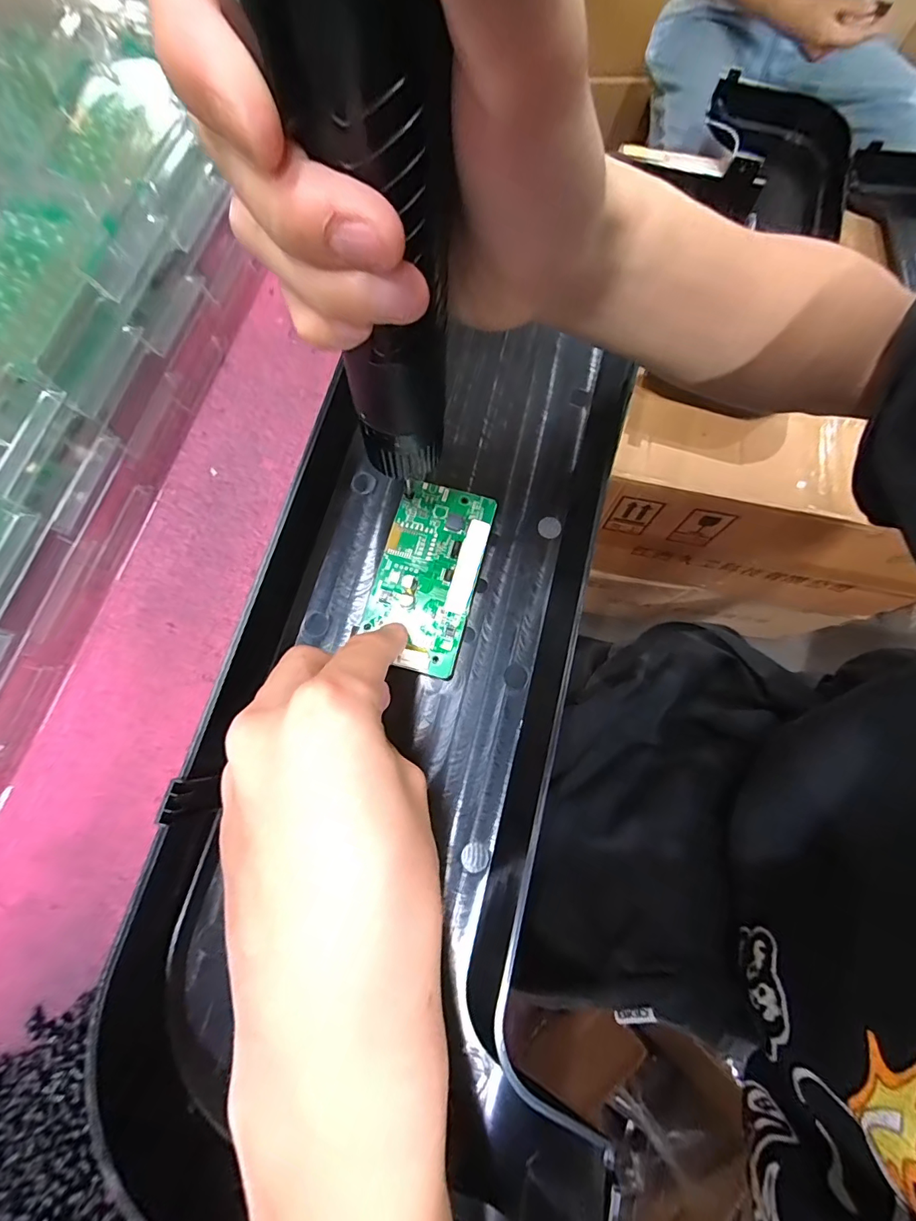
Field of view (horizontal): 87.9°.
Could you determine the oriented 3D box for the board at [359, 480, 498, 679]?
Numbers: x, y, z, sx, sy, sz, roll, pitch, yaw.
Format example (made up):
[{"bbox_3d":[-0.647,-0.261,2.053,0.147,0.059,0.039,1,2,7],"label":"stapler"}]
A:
[{"bbox_3d":[-0.015,-0.019,0.233,0.048,0.005,0.094,15,75,4],"label":"board"}]

